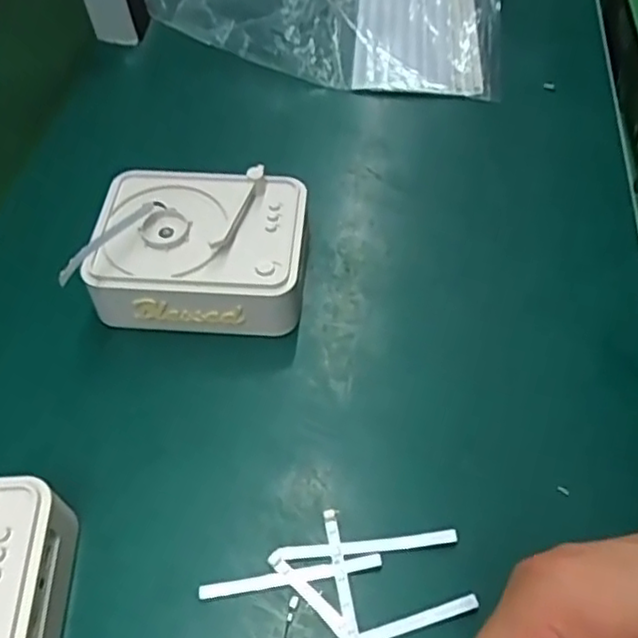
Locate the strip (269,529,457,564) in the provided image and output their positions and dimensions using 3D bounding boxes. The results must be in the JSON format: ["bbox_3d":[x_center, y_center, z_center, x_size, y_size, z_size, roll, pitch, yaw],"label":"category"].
[{"bbox_3d":[0.022,0.113,0.338,0.091,0.005,0.008,-6,54,-2],"label":"strip"}]

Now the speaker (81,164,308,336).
[{"bbox_3d":[-0.072,-0.042,0.425,0.128,0.055,0.099,2,55,3],"label":"speaker"}]

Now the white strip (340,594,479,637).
[{"bbox_3d":[0.031,0.143,0.313,0.088,0.004,0.007,-15,55,-9],"label":"white strip"}]

